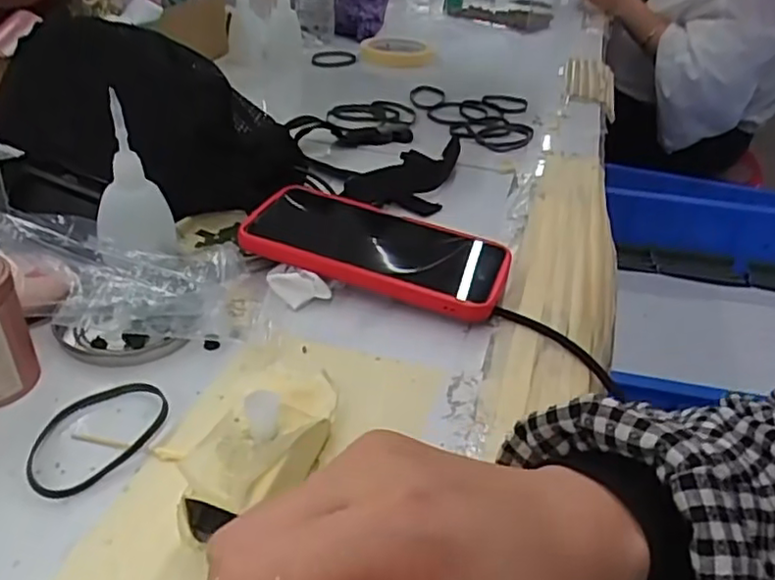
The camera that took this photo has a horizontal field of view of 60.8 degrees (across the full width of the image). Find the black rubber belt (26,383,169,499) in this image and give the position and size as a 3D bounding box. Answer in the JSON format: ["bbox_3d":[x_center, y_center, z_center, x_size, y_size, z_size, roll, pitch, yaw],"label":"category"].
[{"bbox_3d":[-0.134,0.065,0.307,0.046,0.008,0.071,27,39,28],"label":"black rubber belt"}]

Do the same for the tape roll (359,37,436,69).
[{"bbox_3d":[0.015,-0.344,0.962,0.105,0.021,0.105,4,34,-3],"label":"tape roll"}]

